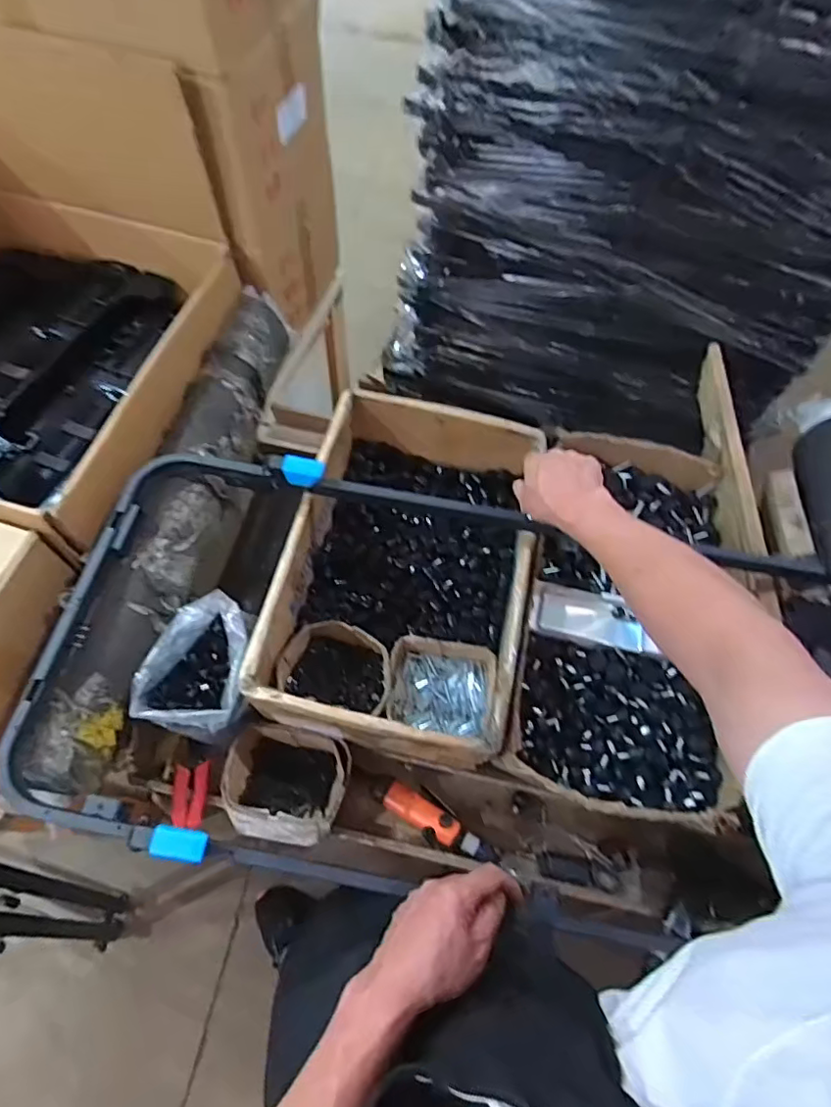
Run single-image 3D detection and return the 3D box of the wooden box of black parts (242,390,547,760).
[{"bbox_3d":[-0.003,0.020,0.896,0.347,0.165,0.530,12,64,4],"label":"wooden box of black parts"}]

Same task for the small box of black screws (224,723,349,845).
[{"bbox_3d":[-0.185,0.328,0.814,0.170,0.090,0.142,9,63,2],"label":"small box of black screws"}]

